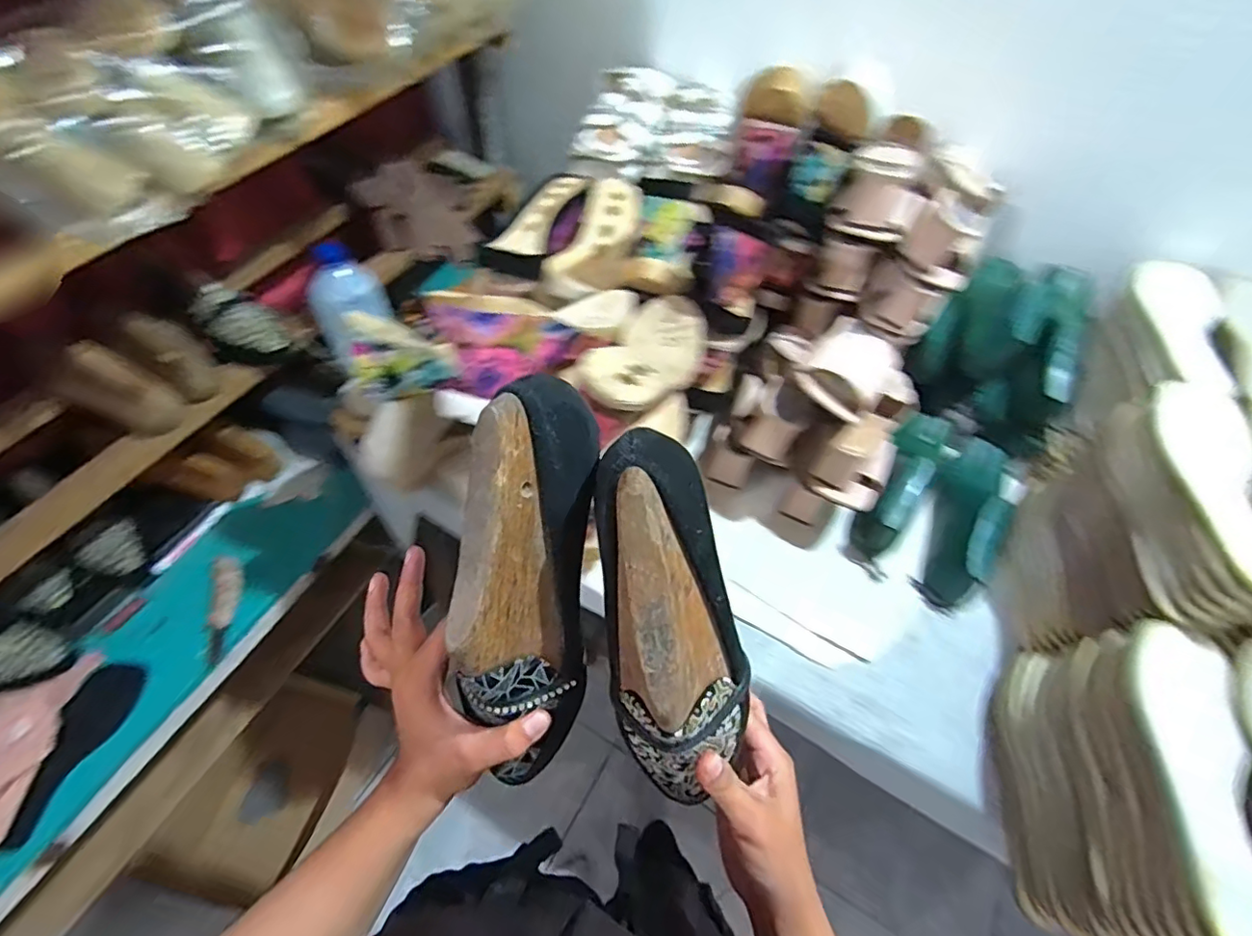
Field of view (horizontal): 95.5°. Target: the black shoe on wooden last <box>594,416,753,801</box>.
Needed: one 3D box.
[{"bbox_3d":[0.029,0.100,0.318,0.078,0.244,0.070,-16,24,-15],"label":"black shoe on wooden last"}]

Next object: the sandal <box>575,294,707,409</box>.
[{"bbox_3d":[0.021,-0.110,0.522,0.078,0.062,0.236,18,27,9],"label":"sandal"}]

